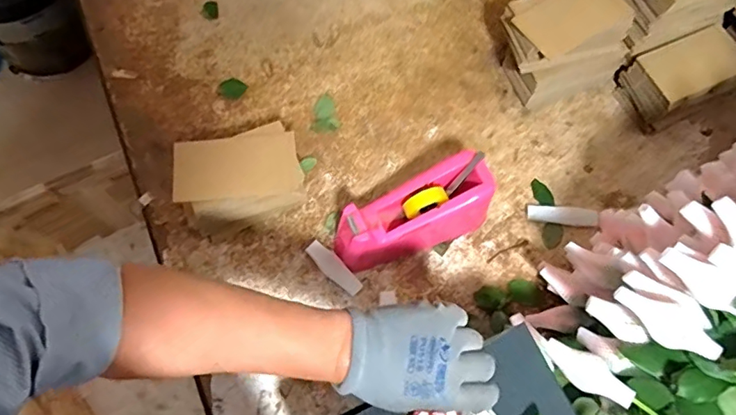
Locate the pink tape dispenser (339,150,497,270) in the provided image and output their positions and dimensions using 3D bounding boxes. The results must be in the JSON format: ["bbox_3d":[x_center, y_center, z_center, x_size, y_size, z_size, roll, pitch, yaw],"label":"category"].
[{"bbox_3d":[0.055,0.013,0.650,0.200,0.101,0.076,-23,72,-9],"label":"pink tape dispenser"}]

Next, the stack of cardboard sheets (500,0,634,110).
[{"bbox_3d":[0.264,-0.226,0.711,0.164,0.145,0.103,-22,72,-9],"label":"stack of cardboard sheets"}]

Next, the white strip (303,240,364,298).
[{"bbox_3d":[-0.044,0.079,0.670,0.027,0.006,0.085,-43,94,-2],"label":"white strip"}]

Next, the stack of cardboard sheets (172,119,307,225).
[{"bbox_3d":[-0.157,-0.033,0.659,0.144,0.099,0.089,-17,70,-6],"label":"stack of cardboard sheets"}]

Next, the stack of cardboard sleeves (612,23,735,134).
[{"bbox_3d":[0.440,-0.181,0.733,0.141,0.085,0.094,-22,71,-9],"label":"stack of cardboard sleeves"}]

